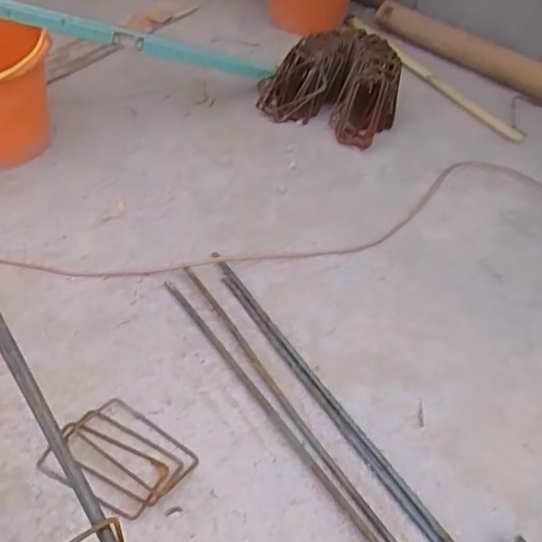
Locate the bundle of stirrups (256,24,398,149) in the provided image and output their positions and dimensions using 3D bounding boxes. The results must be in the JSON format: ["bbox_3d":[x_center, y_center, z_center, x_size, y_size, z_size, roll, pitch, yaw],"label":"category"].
[{"bbox_3d":[0.133,-0.418,1.277,0.297,0.169,0.180,16,46,11],"label":"bundle of stirrups"}]

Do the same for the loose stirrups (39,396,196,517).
[{"bbox_3d":[-0.186,0.227,0.701,0.164,0.011,0.122,28,49,21],"label":"loose stirrups"}]

